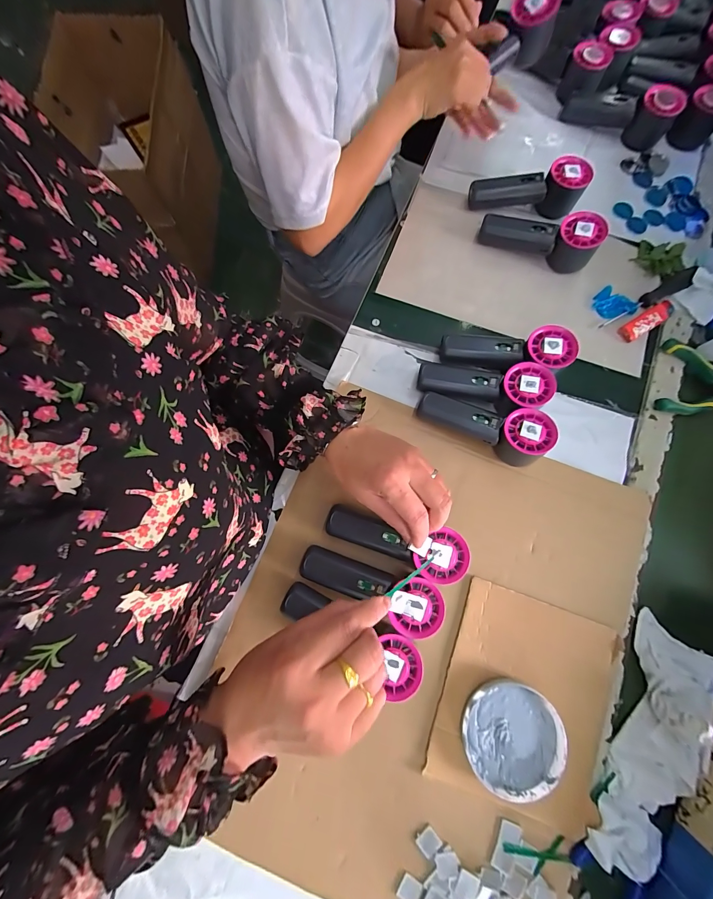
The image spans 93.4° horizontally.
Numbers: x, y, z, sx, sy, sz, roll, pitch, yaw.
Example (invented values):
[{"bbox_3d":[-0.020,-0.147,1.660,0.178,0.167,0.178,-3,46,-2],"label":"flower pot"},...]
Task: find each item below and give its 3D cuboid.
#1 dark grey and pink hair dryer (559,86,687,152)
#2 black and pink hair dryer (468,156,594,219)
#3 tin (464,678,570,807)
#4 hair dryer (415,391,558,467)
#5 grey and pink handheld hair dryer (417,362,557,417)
[{"bbox_3d":[0.408,-0.525,0.520,0.153,0.055,0.058,33,79,8],"label":"dark grey and pink hair dryer"},{"bbox_3d":[0.248,-0.382,0.490,0.154,0.054,0.060,12,77,3],"label":"black and pink hair dryer"},{"bbox_3d":[0.162,0.298,0.351,0.100,0.016,0.101,0,77,1],"label":"tin"},{"bbox_3d":[0.151,-0.026,0.409,0.152,0.058,0.054,15,77,4],"label":"hair dryer"},{"bbox_3d":[0.155,-0.076,0.420,0.153,0.054,0.058,6,77,2],"label":"grey and pink handheld hair dryer"}]

